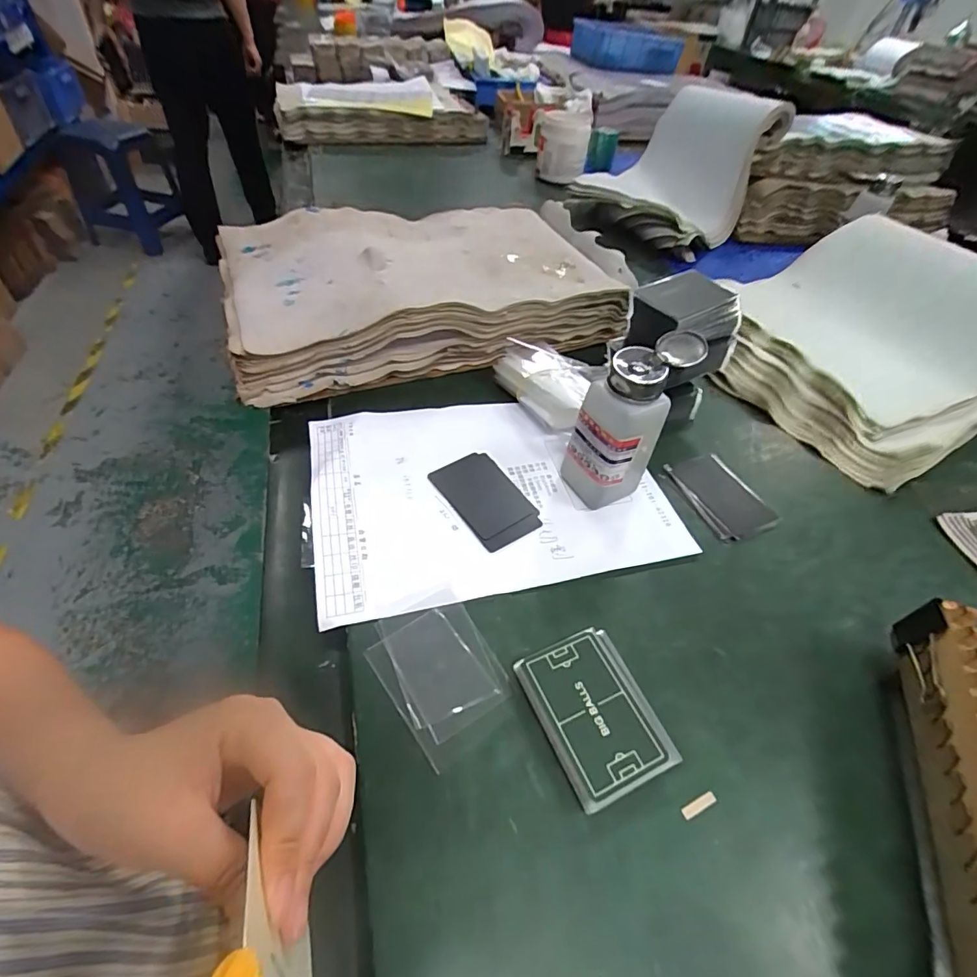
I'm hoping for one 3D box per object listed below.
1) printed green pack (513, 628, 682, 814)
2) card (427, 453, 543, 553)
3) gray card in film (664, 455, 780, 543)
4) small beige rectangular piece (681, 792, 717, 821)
[{"bbox_3d":[0.065,0.136,0.299,0.068,0.017,0.088,-17,53,-19],"label":"printed green pack"},{"bbox_3d":[-0.002,0.007,0.416,0.060,0.004,0.098,-26,57,-25],"label":"card"},{"bbox_3d":[0.210,0.003,0.442,0.063,0.004,0.094,-16,53,-18],"label":"gray card in film"},{"bbox_3d":[0.120,0.180,0.277,0.023,0.004,0.006,-17,53,-19],"label":"small beige rectangular piece"}]

